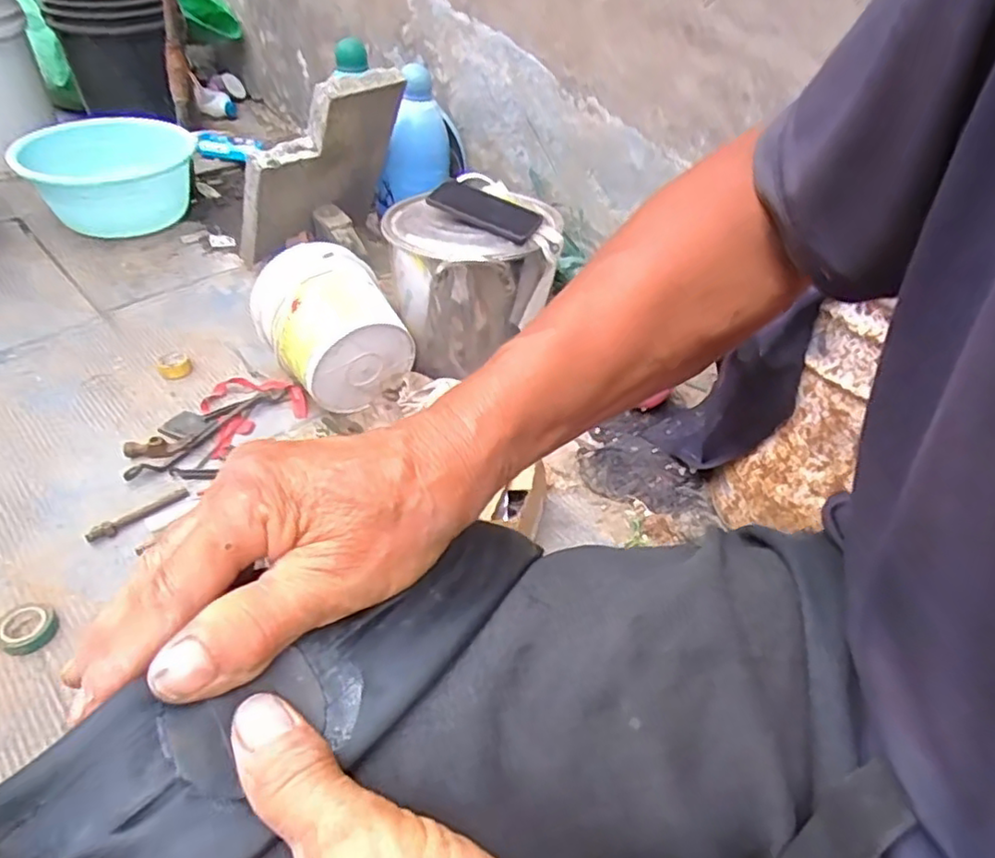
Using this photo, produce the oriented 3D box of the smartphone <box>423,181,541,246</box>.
[{"bbox_3d":[-0.017,-0.331,0.974,0.165,0.011,0.094,30,55,8],"label":"smartphone"}]

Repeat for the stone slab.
[{"bbox_3d":[-0.338,-0.502,1.247,0.318,0.392,0.031,-31,79,-35],"label":"stone slab"}]

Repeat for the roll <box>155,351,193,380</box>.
[{"bbox_3d":[-0.534,-0.108,1.063,0.050,0.032,0.054,-20,48,-23],"label":"roll"}]

